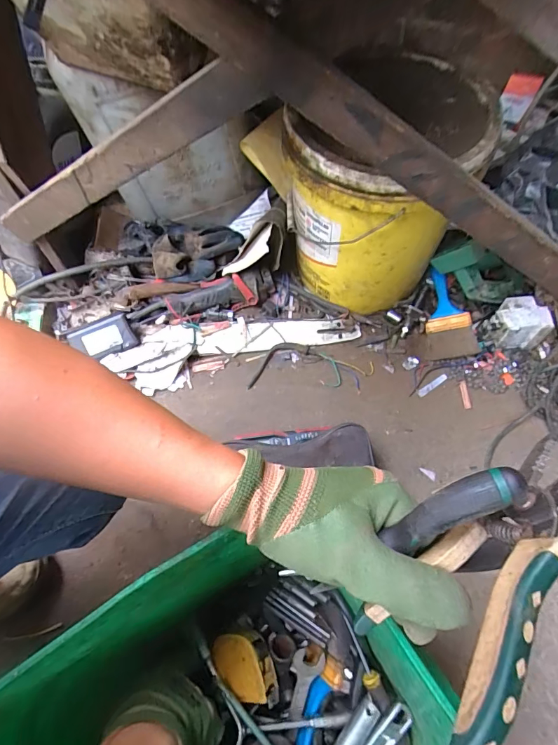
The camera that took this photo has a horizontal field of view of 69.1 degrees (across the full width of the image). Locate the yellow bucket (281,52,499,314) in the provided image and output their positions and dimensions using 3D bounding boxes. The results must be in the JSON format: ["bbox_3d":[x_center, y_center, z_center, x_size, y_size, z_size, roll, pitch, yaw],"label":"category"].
[{"bbox_3d":[0.153,-0.273,0.665,0.263,0.304,0.263,-1,65,1],"label":"yellow bucket"}]

